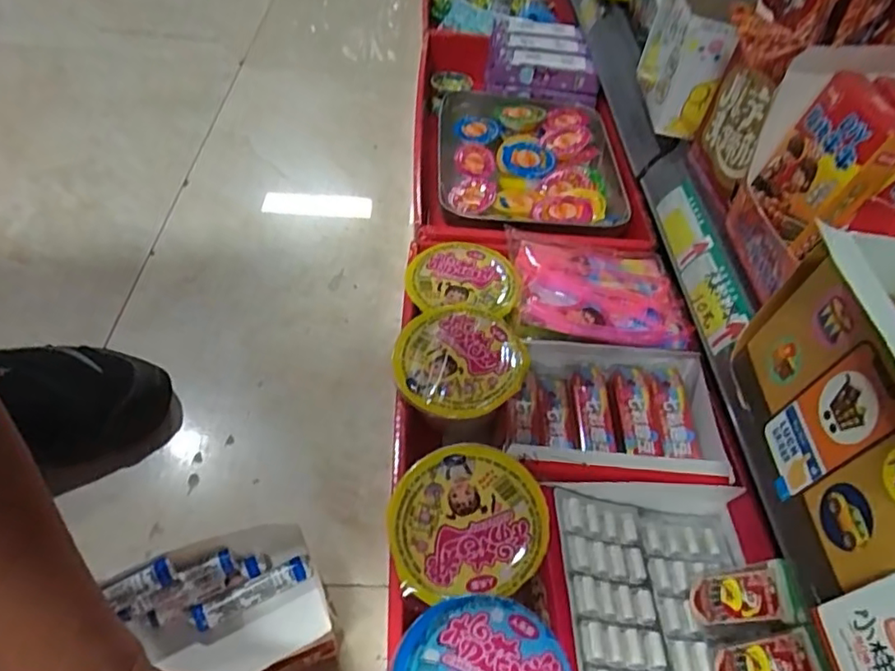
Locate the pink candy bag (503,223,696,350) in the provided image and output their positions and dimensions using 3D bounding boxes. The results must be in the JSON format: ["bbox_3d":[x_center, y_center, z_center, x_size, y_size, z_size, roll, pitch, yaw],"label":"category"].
[{"bbox_3d":[0.124,-0.041,0.502,0.142,0.026,0.121,6,48,-1],"label":"pink candy bag"}]

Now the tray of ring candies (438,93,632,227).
[{"bbox_3d":[0.092,-0.202,0.697,0.205,0.036,0.252,5,48,-2],"label":"tray of ring candies"}]

